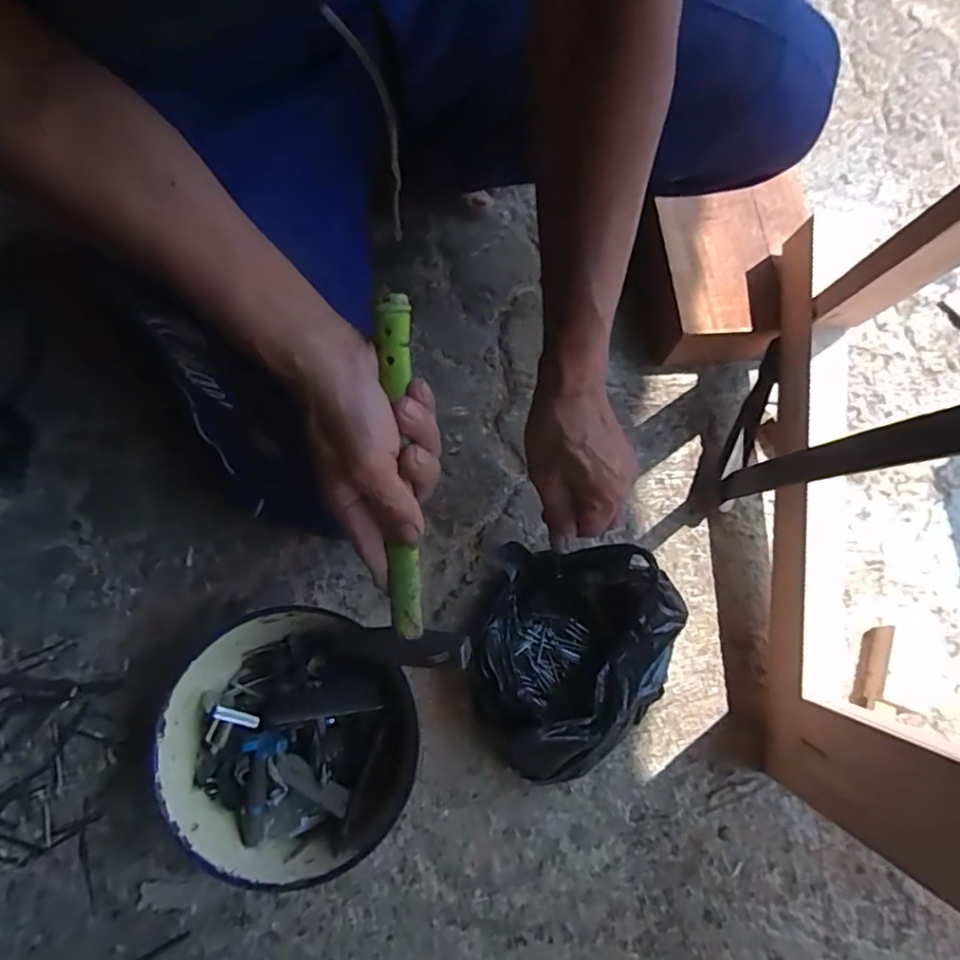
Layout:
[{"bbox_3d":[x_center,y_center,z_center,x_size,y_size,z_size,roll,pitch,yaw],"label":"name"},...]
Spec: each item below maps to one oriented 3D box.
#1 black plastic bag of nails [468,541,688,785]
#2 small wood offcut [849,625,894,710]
[{"bbox_3d":[0.073,0.145,0.494,0.151,0.077,0.189,21,75,4],"label":"black plastic bag of nails"},{"bbox_3d":[0.348,0.165,0.533,0.013,0.022,0.073,22,75,4],"label":"small wood offcut"}]

